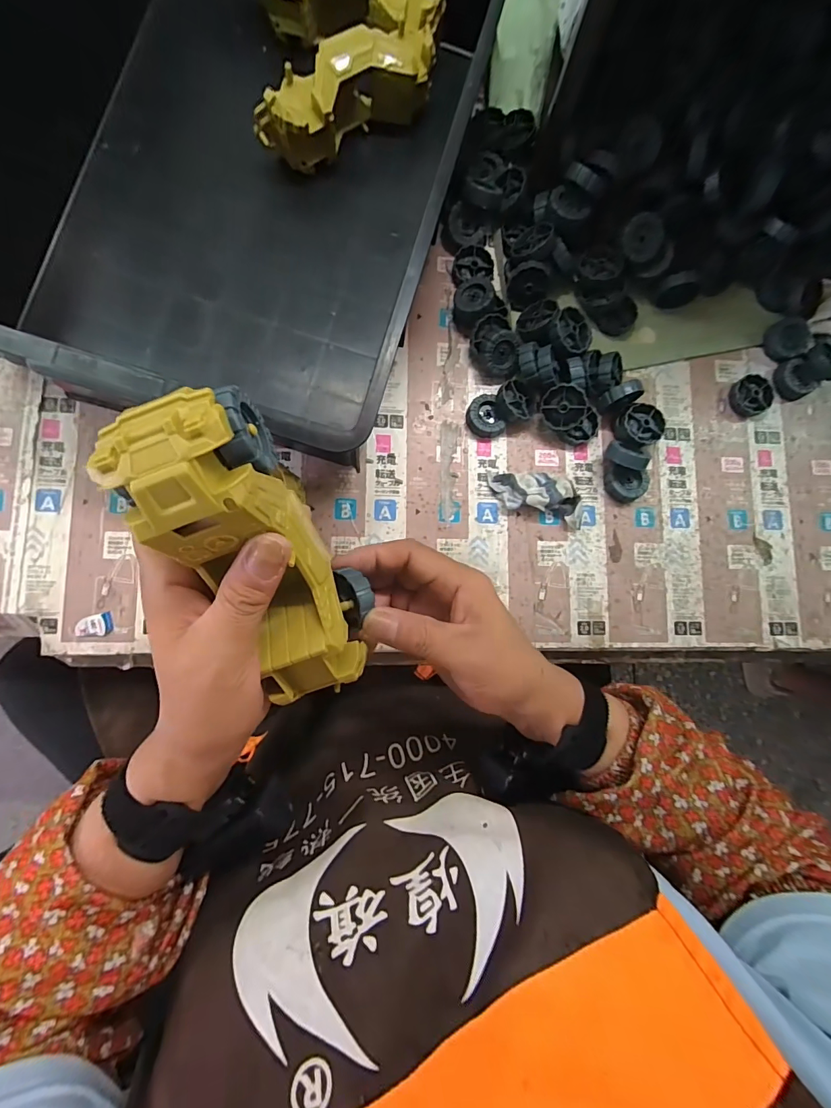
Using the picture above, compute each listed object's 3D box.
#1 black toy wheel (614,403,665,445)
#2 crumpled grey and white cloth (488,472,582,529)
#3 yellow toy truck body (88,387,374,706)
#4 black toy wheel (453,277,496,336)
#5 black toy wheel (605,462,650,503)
[{"bbox_3d":[0.214,-0.123,0.402,0.040,0.018,0.039,0,85,-5],"label":"black toy wheel"},{"bbox_3d":[0.114,-0.056,0.394,0.089,0.021,0.040,16,84,-3],"label":"crumpled grey and white cloth"},{"bbox_3d":[-0.070,0.004,0.207,0.062,0.053,0.161,-26,126,-5],"label":"yellow toy truck body"},{"bbox_3d":[0.056,-0.235,0.402,0.042,0.021,0.042,-2,82,16],"label":"black toy wheel"},{"bbox_3d":[0.200,-0.066,0.402,0.036,0.017,0.033,0,85,-5],"label":"black toy wheel"}]

